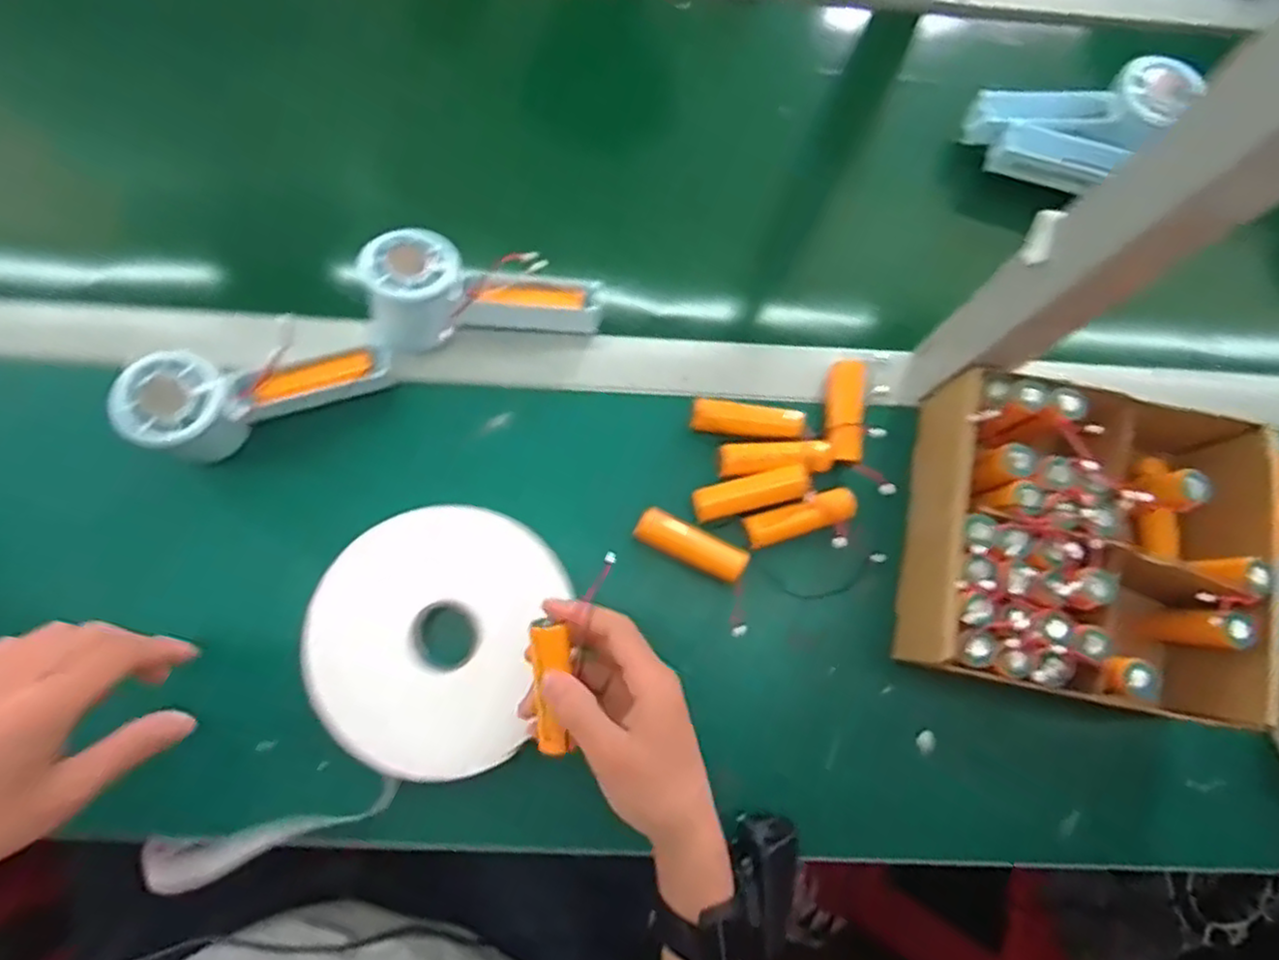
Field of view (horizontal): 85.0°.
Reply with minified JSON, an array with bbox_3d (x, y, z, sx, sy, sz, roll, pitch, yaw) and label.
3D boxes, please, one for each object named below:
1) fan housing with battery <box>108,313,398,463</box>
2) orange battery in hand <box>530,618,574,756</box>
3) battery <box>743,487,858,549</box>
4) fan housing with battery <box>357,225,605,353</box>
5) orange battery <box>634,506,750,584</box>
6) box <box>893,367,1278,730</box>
[{"bbox_3d":[-0.243,-0.055,0.452,0.153,0.061,0.053,-17,78,-20],"label":"fan housing with battery"},{"bbox_3d":[-0.050,0.114,0.391,0.021,0.025,0.071,3,93,-1],"label":"orange battery in hand"},{"bbox_3d":[0.107,0.025,0.460,0.075,0.013,0.022,-18,81,-5],"label":"battery"},{"bbox_3d":[-0.102,-0.121,0.469,0.152,0.050,0.063,4,77,-15],"label":"fan housing with battery"},{"bbox_3d":[0.034,0.043,0.456,0.073,0.016,0.023,27,80,3],"label":"orange battery"},{"bbox_3d":[0.276,0.042,0.435,0.195,0.076,0.178,11,79,0],"label":"box"}]

